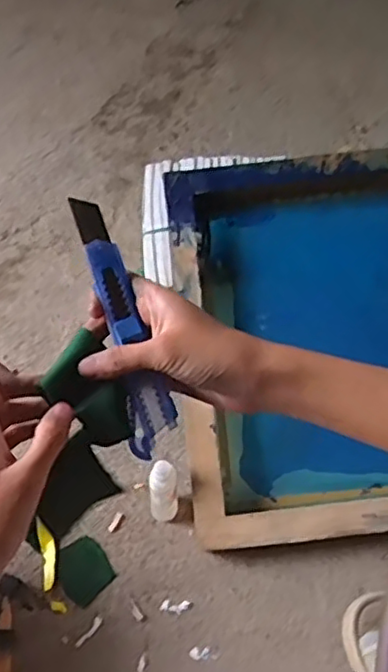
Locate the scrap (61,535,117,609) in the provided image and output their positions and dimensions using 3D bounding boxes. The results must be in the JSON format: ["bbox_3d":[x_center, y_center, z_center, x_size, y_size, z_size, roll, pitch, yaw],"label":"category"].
[{"bbox_3d":[-0.126,0.267,0.732,0.056,0.004,0.068,-27,60,-24],"label":"scrap"}]

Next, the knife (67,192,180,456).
[{"bbox_3d":[-0.042,-0.008,0.388,0.030,0.010,0.158,-16,88,-10],"label":"knife"}]

